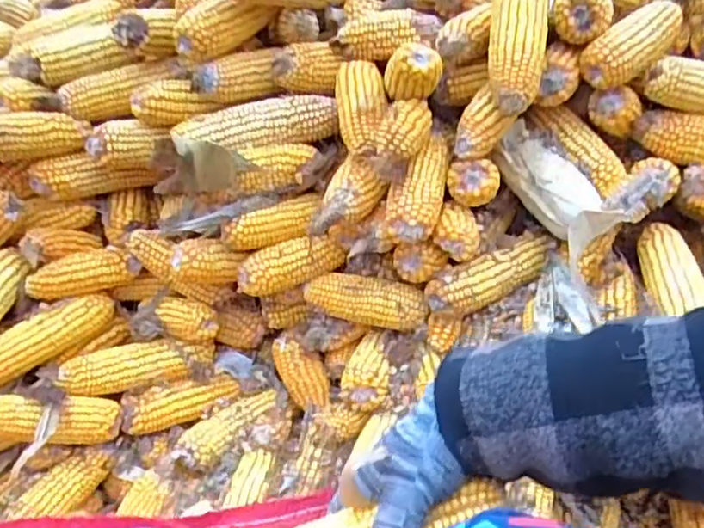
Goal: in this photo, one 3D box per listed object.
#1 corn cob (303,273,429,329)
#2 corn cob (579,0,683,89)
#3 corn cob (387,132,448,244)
[{"bbox_3d":[0.017,0.042,0.710,0.136,0.048,0.044,7,40,9],"label":"corn cob"},{"bbox_3d":[0.300,-0.235,0.664,0.122,0.045,0.048,-34,45,-3],"label":"corn cob"},{"bbox_3d":[0.069,-0.084,0.647,0.056,0.044,0.130,17,76,20],"label":"corn cob"}]

